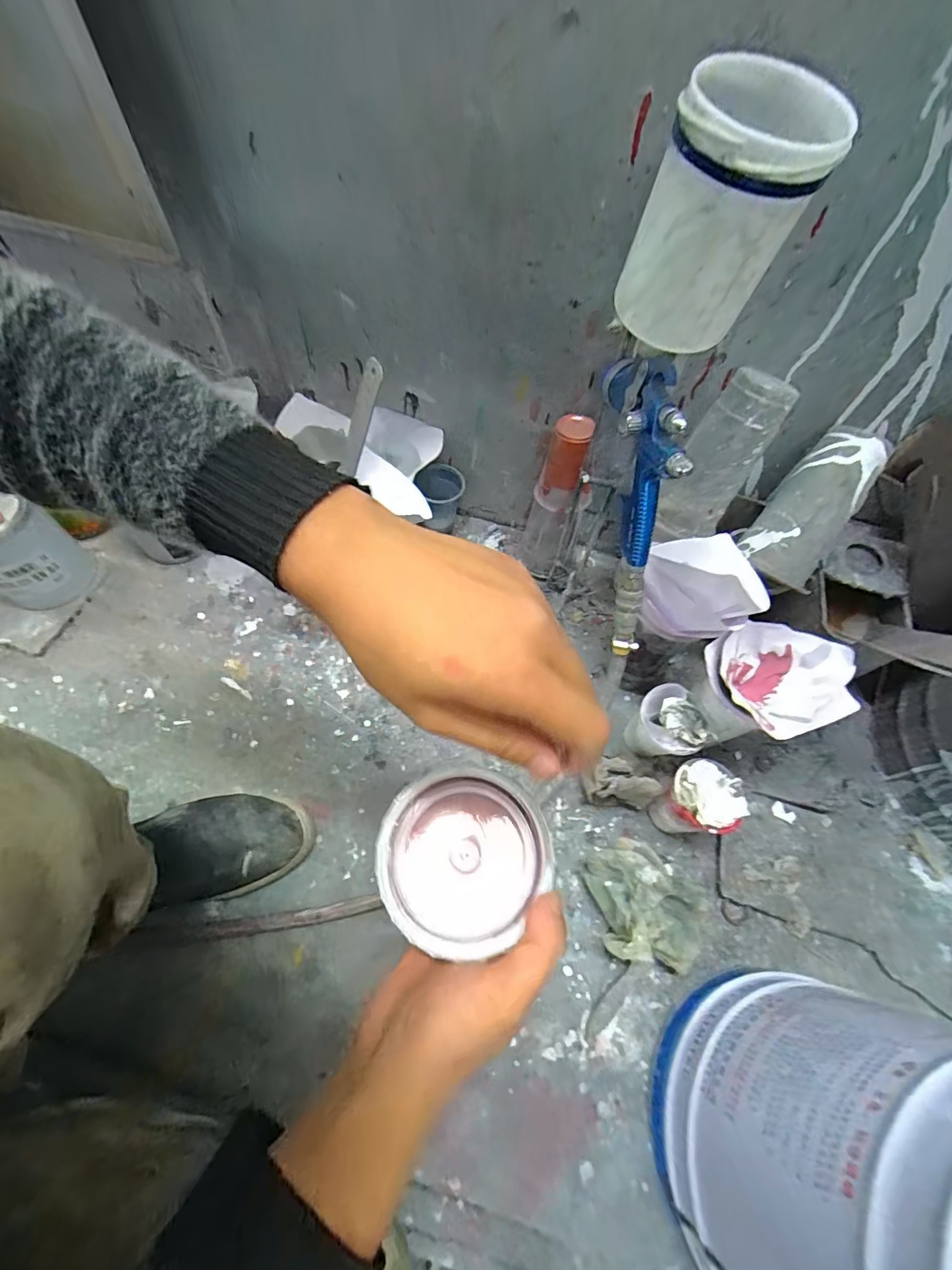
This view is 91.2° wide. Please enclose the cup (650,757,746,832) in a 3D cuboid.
[{"bbox_3d":[0.242,0.185,0.523,0.071,0.098,0.071,1,63,-3],"label":"cup"}]

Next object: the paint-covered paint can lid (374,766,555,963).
[{"bbox_3d":[-0.007,0.127,0.273,0.093,0.018,0.096,1,63,-3],"label":"paint-covered paint can lid"}]

